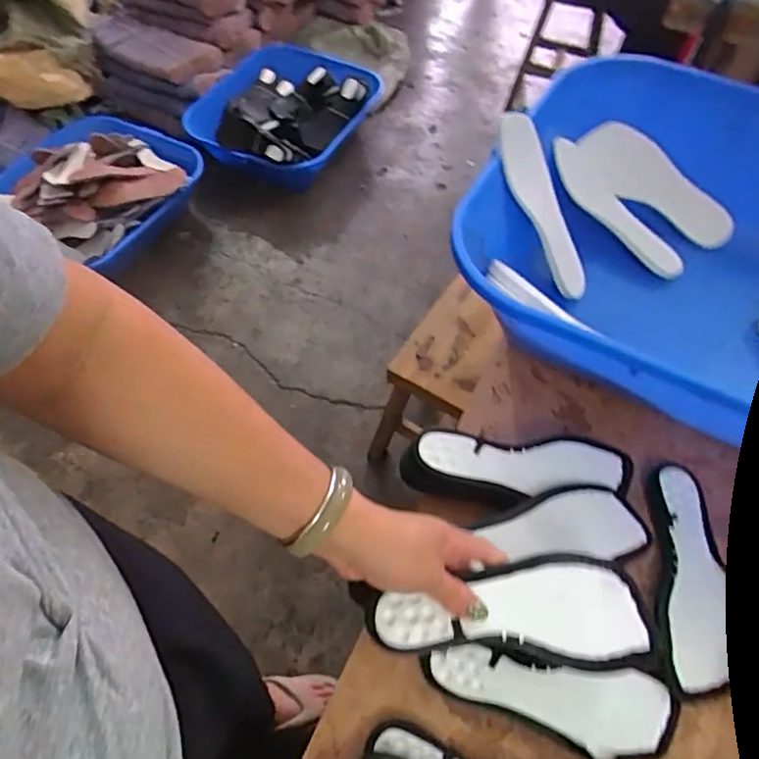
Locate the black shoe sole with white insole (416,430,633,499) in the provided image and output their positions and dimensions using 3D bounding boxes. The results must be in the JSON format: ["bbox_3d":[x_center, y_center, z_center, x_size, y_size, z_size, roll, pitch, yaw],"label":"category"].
[{"bbox_3d":[0.156,0.096,0.629,0.227,0.043,0.063,2,57,1],"label":"black shoe sole with white insole"}]

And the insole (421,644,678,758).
[{"bbox_3d":[0.153,0.290,0.528,0.223,0.021,0.071,7,57,4],"label":"insole"}]

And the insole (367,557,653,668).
[{"bbox_3d":[0.102,0.181,0.457,0.216,0.020,0.074,0,57,-4],"label":"insole"}]

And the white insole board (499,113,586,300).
[{"bbox_3d":[0.201,-0.206,0.731,0.054,0.237,0.014,-24,22,6],"label":"white insole board"}]

